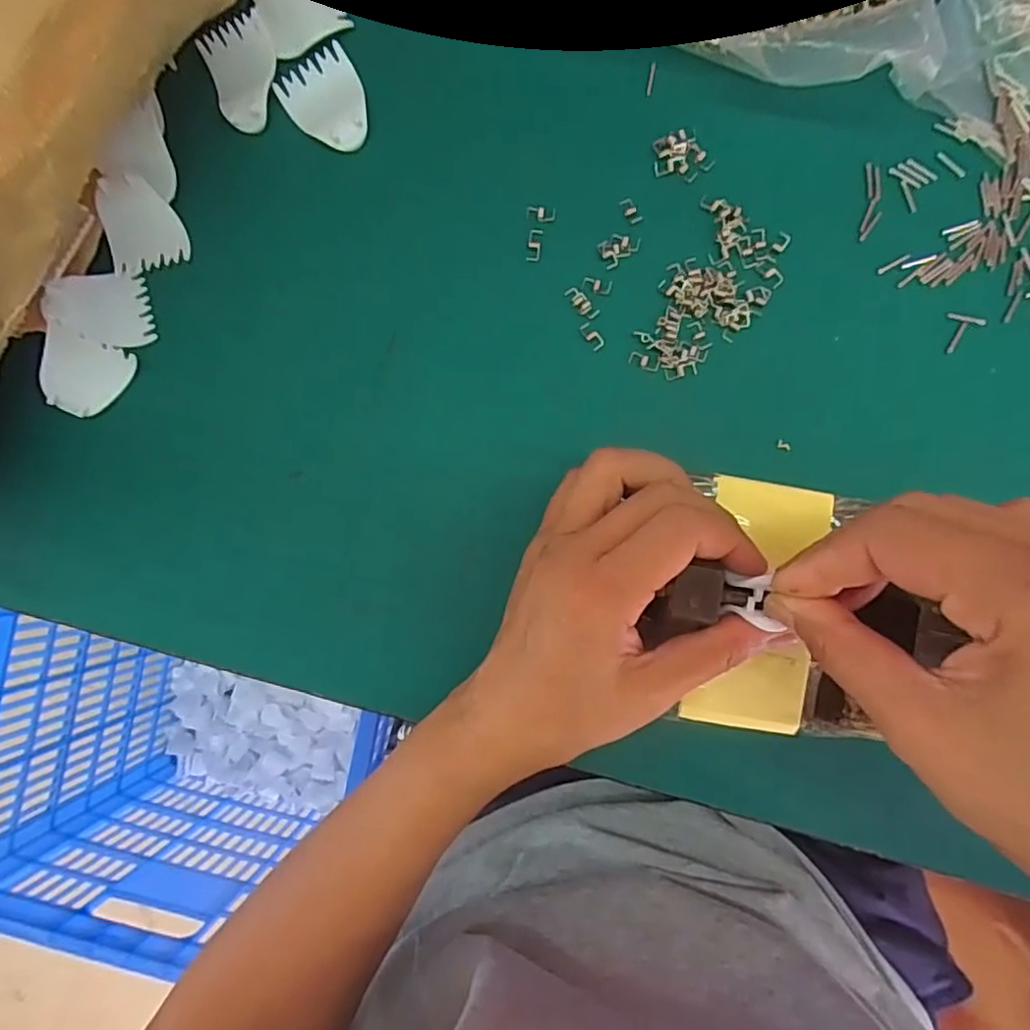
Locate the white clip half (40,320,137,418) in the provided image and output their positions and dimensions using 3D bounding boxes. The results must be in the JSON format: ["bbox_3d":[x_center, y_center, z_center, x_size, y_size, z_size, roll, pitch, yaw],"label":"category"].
[{"bbox_3d":[-0.215,-0.069,0.307,0.038,0.009,0.039,23,107,-17],"label":"white clip half"}]

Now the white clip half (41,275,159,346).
[{"bbox_3d":[-0.203,-0.104,0.305,0.039,0.028,0.035,23,92,8],"label":"white clip half"}]

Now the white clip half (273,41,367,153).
[{"bbox_3d":[-0.092,-0.205,0.308,0.039,0.005,0.048,-35,84,5],"label":"white clip half"}]

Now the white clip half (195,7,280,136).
[{"bbox_3d":[-0.135,-0.221,0.309,0.037,0.011,0.049,-19,86,7],"label":"white clip half"}]

